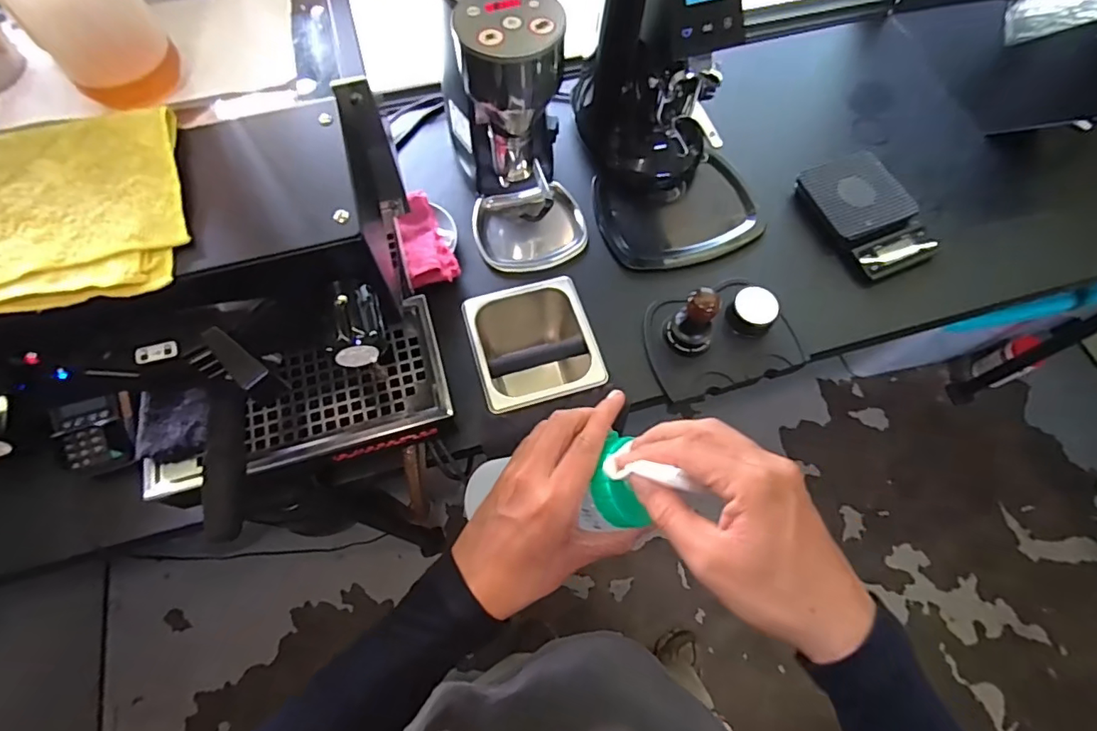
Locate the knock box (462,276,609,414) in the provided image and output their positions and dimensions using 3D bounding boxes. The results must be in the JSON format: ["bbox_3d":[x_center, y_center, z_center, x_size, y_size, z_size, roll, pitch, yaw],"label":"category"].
[{"bbox_3d":[-0.020,-0.010,0.797,0.168,0.156,0.176,-15,67,-7],"label":"knock box"}]

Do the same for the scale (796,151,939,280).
[{"bbox_3d":[0.472,-0.226,0.798,0.125,0.042,0.196,-22,68,-10],"label":"scale"}]

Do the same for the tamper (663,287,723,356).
[{"bbox_3d":[0.192,-0.064,0.689,0.066,0.092,0.068,24,68,9],"label":"tamper"}]

